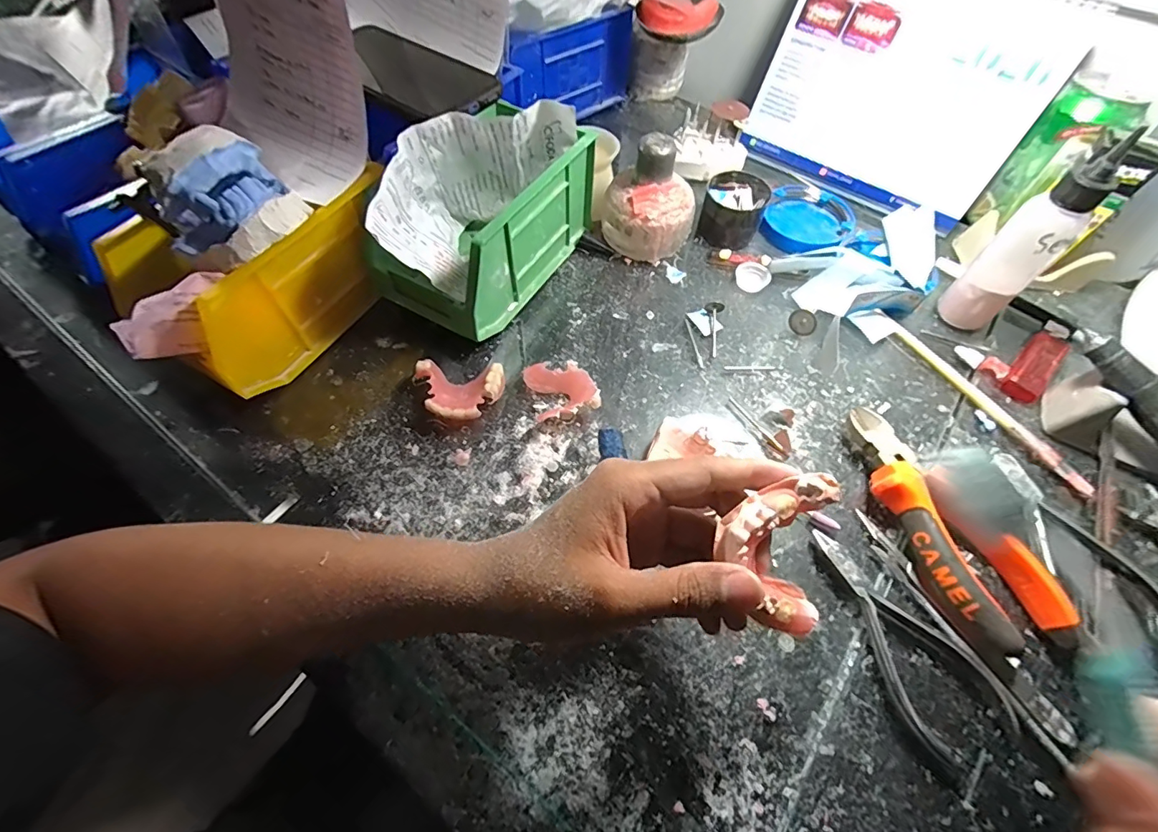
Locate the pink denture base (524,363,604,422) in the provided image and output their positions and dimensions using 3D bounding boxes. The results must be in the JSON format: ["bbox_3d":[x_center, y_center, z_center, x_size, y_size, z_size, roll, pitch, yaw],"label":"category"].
[{"bbox_3d":[-0.012,-0.018,0.338,0.042,0.016,0.045,-18,61,-11],"label":"pink denture base"}]

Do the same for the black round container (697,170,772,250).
[{"bbox_3d":[0.131,-0.175,0.419,0.051,0.036,0.062,18,61,10],"label":"black round container"}]

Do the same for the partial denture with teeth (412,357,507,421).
[{"bbox_3d":[-0.081,-0.017,0.333,0.057,0.019,0.043,-1,60,-1],"label":"partial denture with teeth"}]

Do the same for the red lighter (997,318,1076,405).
[{"bbox_3d":[0.344,-0.042,0.365,0.084,0.013,0.026,-40,68,-21],"label":"red lighter"}]

